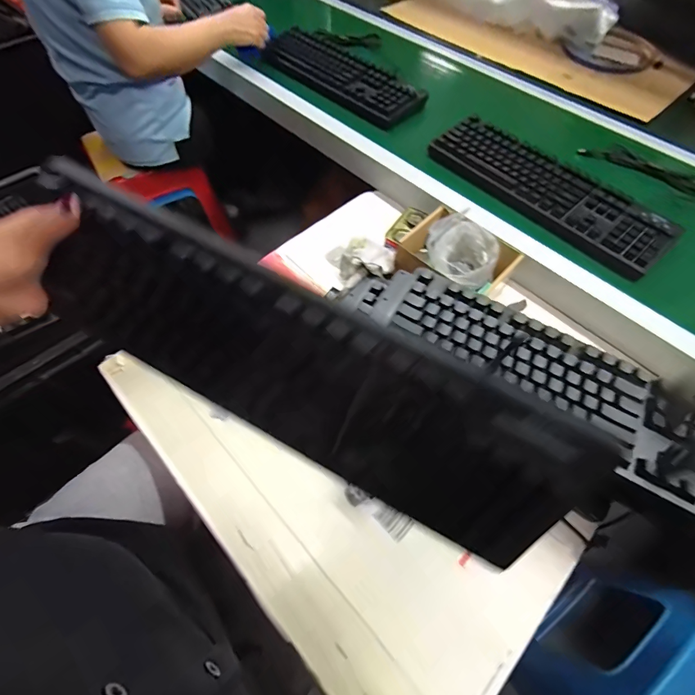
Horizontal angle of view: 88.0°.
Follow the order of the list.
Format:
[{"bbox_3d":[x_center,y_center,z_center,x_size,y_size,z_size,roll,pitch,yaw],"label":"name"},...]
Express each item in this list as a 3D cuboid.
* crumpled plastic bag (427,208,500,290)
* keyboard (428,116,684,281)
[{"bbox_3d":[0.185,-0.149,0.573,0.087,0.074,0.115,-27,64,-16],"label":"crumpled plastic bag"},{"bbox_3d":[0.352,-0.288,0.643,0.135,0.033,0.425,-39,68,-21],"label":"keyboard"}]

